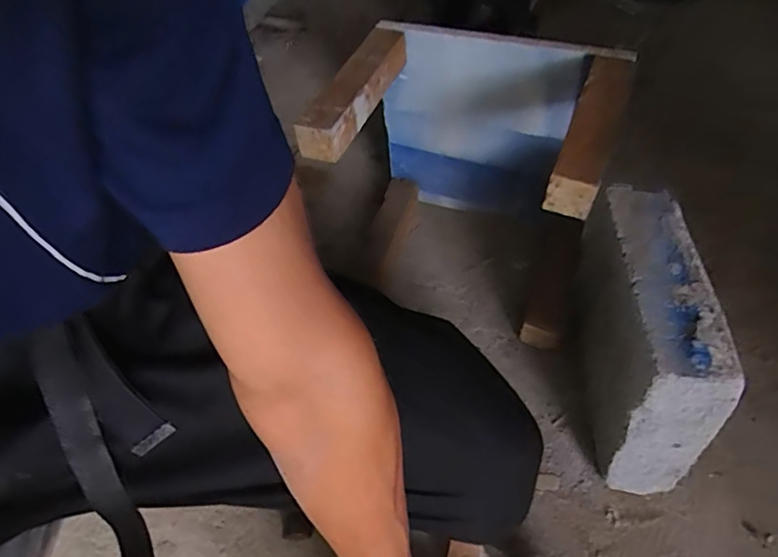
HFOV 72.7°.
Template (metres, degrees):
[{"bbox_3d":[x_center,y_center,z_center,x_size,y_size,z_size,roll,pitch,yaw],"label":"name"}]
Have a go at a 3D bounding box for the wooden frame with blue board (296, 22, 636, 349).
[{"bbox_3d":[0.091,-0.115,0.633,0.276,0.284,0.191,17,57,17],"label":"wooden frame with blue board"}]

